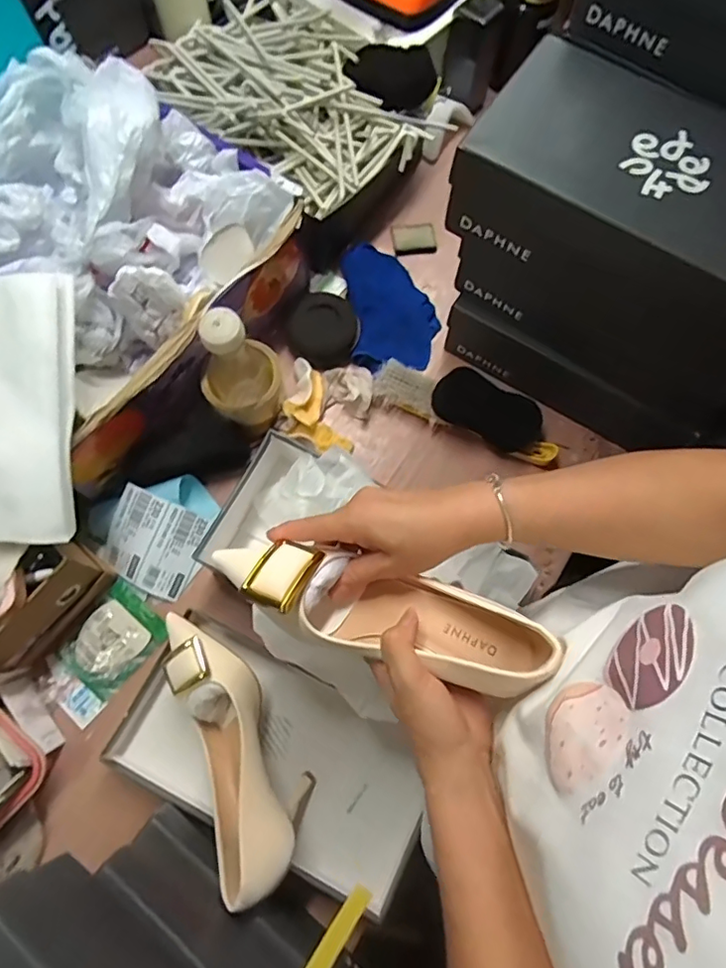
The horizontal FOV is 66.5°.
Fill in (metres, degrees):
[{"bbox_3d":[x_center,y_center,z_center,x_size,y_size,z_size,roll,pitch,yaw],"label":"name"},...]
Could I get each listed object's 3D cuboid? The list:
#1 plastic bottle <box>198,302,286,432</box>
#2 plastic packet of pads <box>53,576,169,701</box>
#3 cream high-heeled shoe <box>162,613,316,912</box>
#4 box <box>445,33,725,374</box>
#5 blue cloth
[{"bbox_3d":[-0.128,-0.121,0.587,0.091,0.164,0.071,-26,75,-9],"label":"plastic bottle"},{"bbox_3d":[-0.270,0.167,0.596,0.081,0.014,0.102,38,75,10],"label":"plastic packet of pads"},{"bbox_3d":[-0.123,0.235,0.519,0.077,0.097,0.236,-24,75,-9],"label":"cream high-heeled shoe"},{"bbox_3d":[0.245,-0.245,0.490,0.298,0.092,0.166,32,74,8],"label":"box"},{"bbox_3d":[0.037,-0.235,0.723,0.111,0.030,0.170,-5,73,-3],"label":"blue cloth"}]

